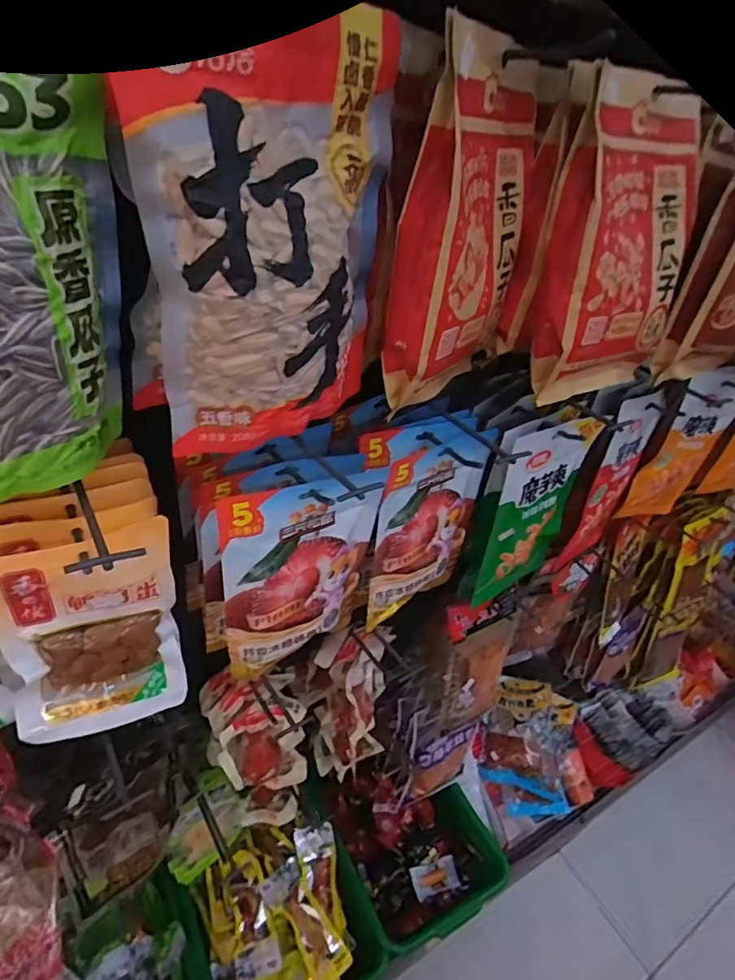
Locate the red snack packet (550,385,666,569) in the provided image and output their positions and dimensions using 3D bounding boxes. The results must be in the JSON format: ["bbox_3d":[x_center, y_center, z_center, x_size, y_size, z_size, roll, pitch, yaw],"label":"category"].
[{"bbox_3d":[0.320,-0.006,0.711,0.026,0.263,0.114,32,42,30],"label":"red snack packet"}]

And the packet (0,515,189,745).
[{"bbox_3d":[-0.203,0.107,0.401,0.118,0.166,0.043,-10,40,-24],"label":"packet"}]

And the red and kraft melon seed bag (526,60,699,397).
[{"bbox_3d":[0.235,-0.213,0.487,0.169,0.242,0.067,-22,45,-35],"label":"red and kraft melon seed bag"}]

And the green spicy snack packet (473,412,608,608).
[{"bbox_3d":[0.196,0.032,0.644,0.129,0.262,0.032,-23,45,-28],"label":"green spicy snack packet"}]

